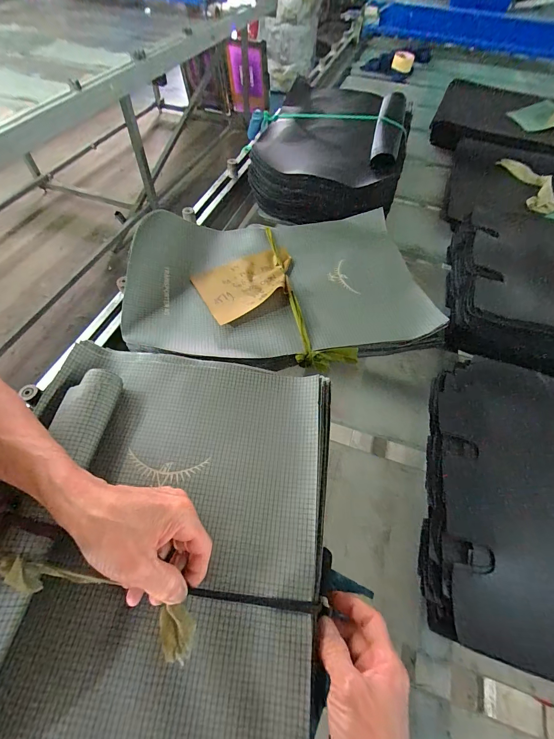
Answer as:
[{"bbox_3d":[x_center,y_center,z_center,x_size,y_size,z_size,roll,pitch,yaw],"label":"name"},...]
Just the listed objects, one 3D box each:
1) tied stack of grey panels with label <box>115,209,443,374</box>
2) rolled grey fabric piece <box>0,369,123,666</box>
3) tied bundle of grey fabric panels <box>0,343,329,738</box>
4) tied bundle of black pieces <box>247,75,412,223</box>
[{"bbox_3d":[-0.001,-0.149,0.552,0.506,0.065,0.331,-4,58,-5],"label":"tied stack of grey panels with label"},{"bbox_3d":[-0.215,0.147,0.272,0.048,0.047,0.329,4,60,1],"label":"rolled grey fabric piece"},{"bbox_3d":[-0.126,0.195,0.266,0.319,0.061,0.489,9,60,4],"label":"tied bundle of grey fabric panels"},{"bbox_3d":[0.127,-0.546,0.769,0.331,0.127,0.488,15,58,6],"label":"tied bundle of black pieces"}]

